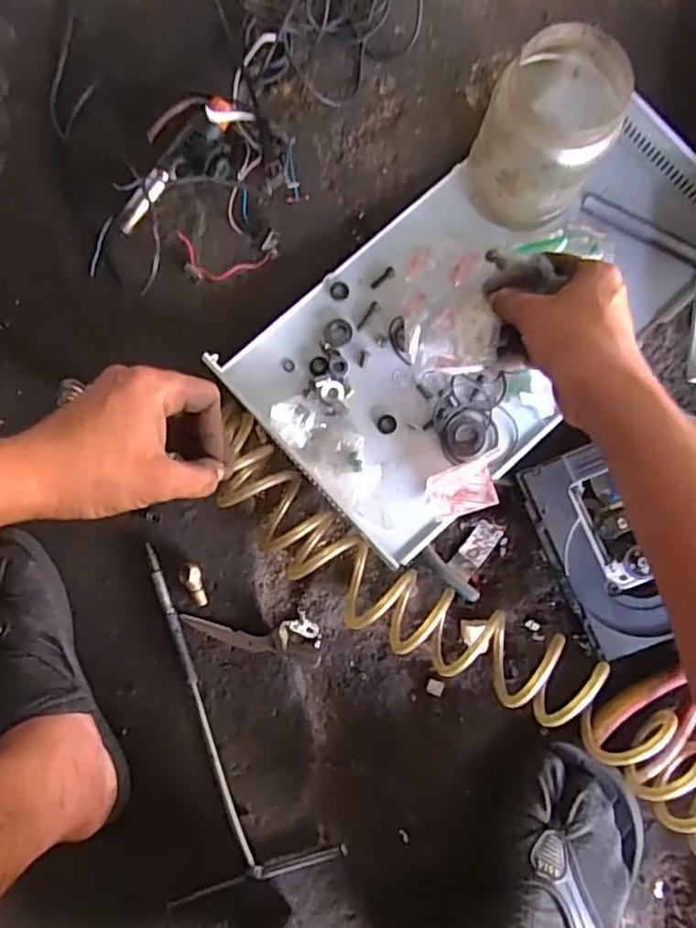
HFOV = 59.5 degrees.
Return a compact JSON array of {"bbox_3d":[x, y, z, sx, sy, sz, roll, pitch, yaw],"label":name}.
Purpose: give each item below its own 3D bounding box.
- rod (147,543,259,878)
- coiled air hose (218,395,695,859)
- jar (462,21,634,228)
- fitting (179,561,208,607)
[{"bbox_3d":[-0.137,0.224,0.561,0.014,0.013,0.306,-20,86,6],"label":"rod"},{"bbox_3d":[0.096,0.145,0.535,0.523,0.079,0.107,33,90,5],"label":"coiled air hose"},{"bbox_3d":[0.163,-0.267,0.508,0.114,0.129,0.095,-41,83,6],"label":"jar"},{"bbox_3d":[-0.141,0.111,0.563,0.019,0.012,0.042,-25,86,3],"label":"fitting"}]

